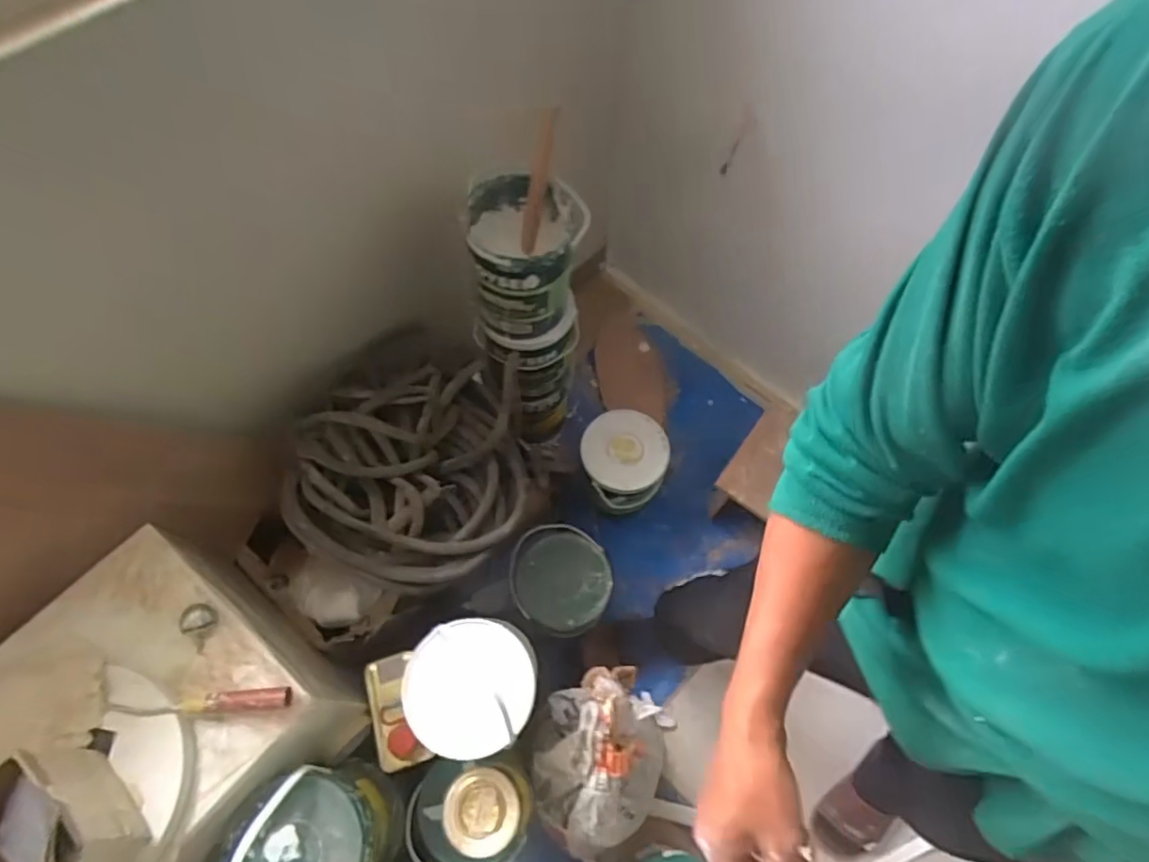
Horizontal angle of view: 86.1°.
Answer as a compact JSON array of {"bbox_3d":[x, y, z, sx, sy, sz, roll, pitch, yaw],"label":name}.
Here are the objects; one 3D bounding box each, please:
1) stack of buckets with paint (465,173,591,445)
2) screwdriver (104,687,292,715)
[{"bbox_3d":[-0.094,-0.225,1.287,0.197,0.614,0.213,-3,65,-3],"label":"stack of buckets with paint"},{"bbox_3d":[-0.465,0.334,0.760,0.216,0.030,0.025,-2,65,-3],"label":"screwdriver"}]

